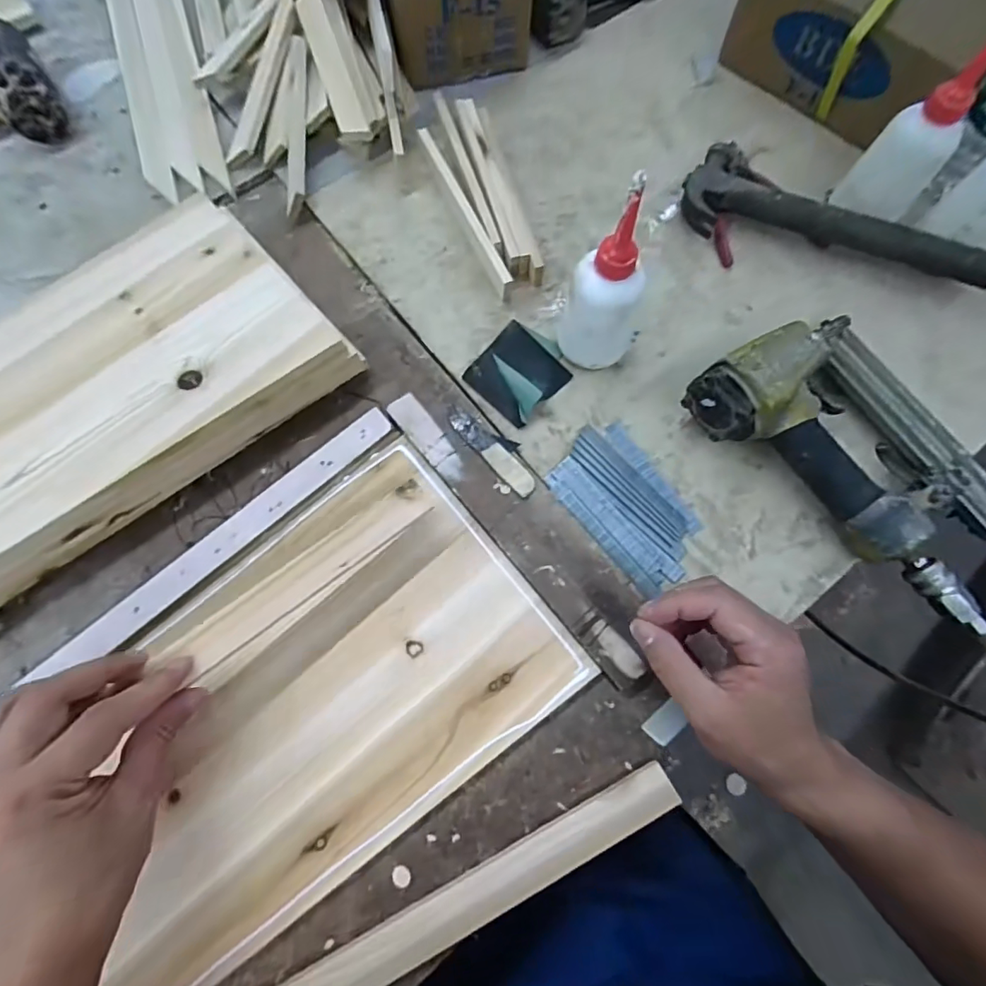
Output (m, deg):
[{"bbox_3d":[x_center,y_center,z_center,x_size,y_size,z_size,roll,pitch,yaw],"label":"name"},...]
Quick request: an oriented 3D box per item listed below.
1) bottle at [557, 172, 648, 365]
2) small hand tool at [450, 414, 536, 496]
[{"bbox_3d":[0.093,-0.163,0.382,0.061,0.153,0.071,16,74,4],"label":"bottle"},{"bbox_3d":[0.004,-0.037,0.421,0.032,0.007,0.094,-39,77,-11],"label":"small hand tool"}]

